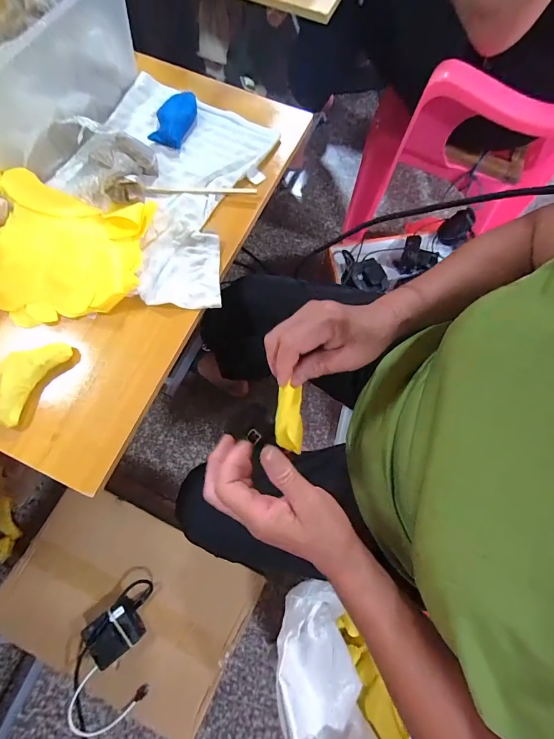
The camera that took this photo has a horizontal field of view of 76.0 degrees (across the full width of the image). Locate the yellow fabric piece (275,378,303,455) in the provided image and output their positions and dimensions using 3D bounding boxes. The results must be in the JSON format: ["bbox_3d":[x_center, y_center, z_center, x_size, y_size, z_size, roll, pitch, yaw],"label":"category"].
[{"bbox_3d":[0.011,0.044,0.316,0.024,0.013,0.061,0,99,0],"label":"yellow fabric piece"}]

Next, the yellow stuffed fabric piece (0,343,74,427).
[{"bbox_3d":[-0.290,0.005,0.403,0.060,0.019,0.104,31,76,8],"label":"yellow stuffed fabric piece"}]

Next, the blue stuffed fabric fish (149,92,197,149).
[{"bbox_3d":[-0.148,-0.363,0.510,0.055,0.012,0.091,10,74,3],"label":"blue stuffed fabric fish"}]

